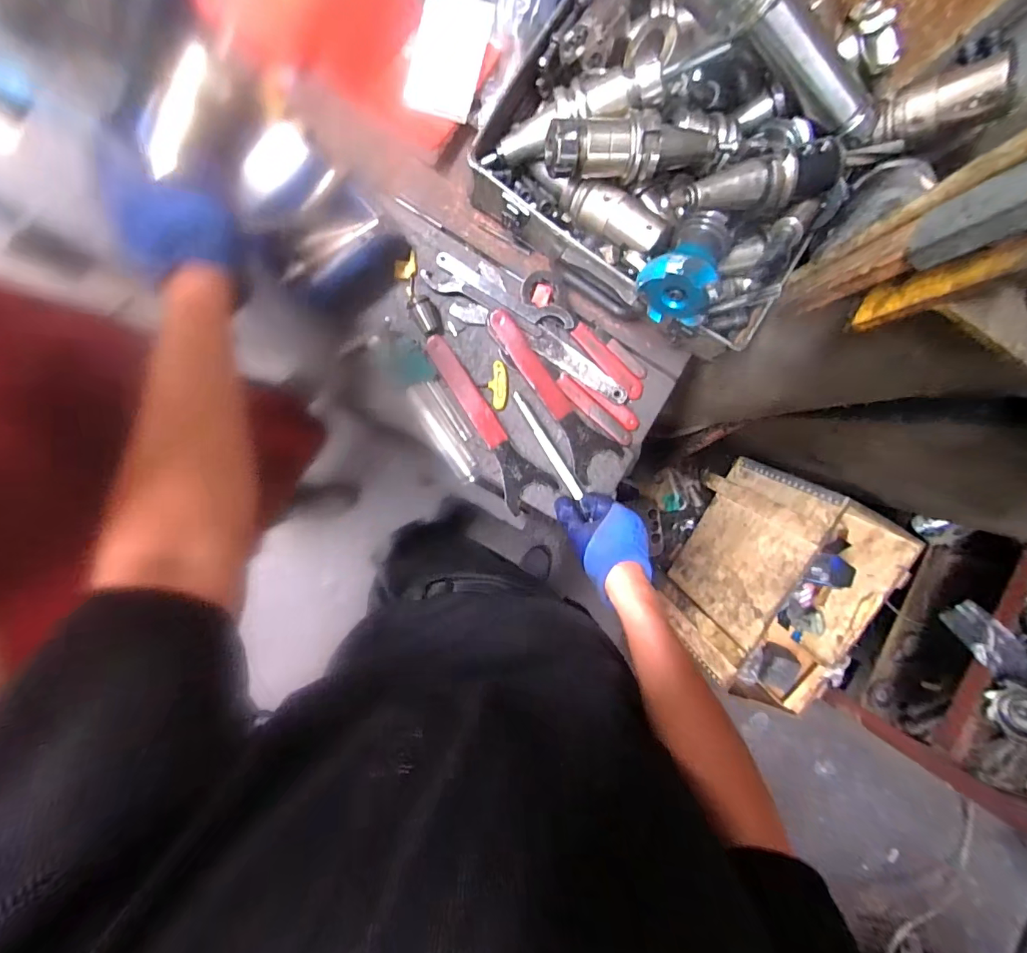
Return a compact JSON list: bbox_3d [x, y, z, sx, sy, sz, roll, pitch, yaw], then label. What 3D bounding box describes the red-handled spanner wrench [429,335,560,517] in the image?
[{"bbox_3d":[-0.034,-0.069,0.584,0.064,0.015,0.235,-33,96,-4],"label":"red-handled spanner wrench"}]

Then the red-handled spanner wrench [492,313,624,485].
[{"bbox_3d":[0.045,-0.101,0.589,0.070,0.019,0.239,-41,96,-3],"label":"red-handled spanner wrench"}]

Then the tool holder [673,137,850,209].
[{"bbox_3d":[0.246,-0.290,0.465,0.182,0.048,0.050,-18,95,-5],"label":"tool holder"}]

